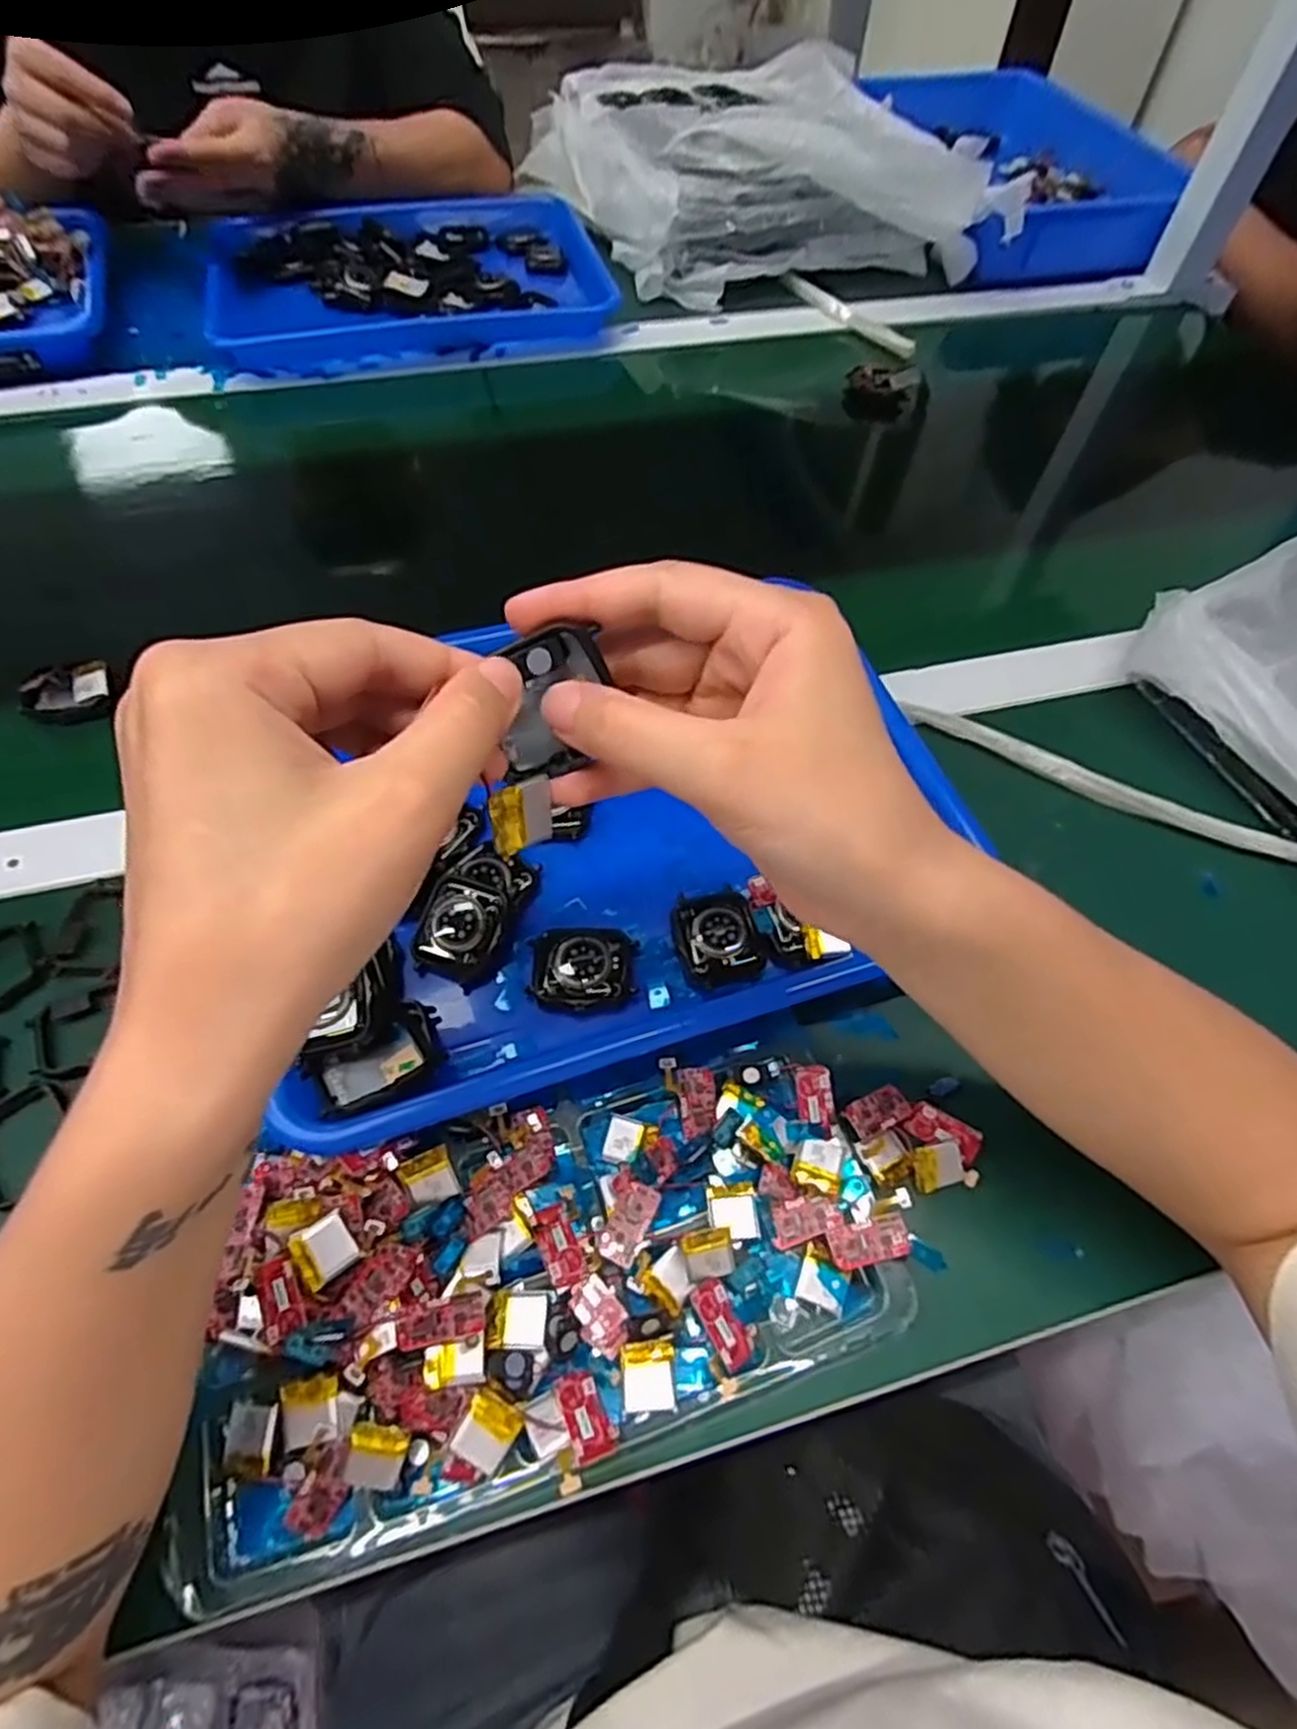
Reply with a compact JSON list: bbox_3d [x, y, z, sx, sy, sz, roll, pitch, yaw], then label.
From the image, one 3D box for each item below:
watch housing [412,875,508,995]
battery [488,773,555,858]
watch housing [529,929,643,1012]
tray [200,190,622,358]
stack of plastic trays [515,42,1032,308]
[{"bbox_3d":[-0.082,0.029,0.348,0.034,0.013,0.045,19,77,6],"label":"watch housing"},{"bbox_3d":[-0.034,-0.014,0.219,0.004,0.018,0.022,8,22,38],"label":"battery"},{"bbox_3d":[-0.028,0.045,0.345,0.045,0.013,0.038,2,58,-1],"label":"watch housing"},{"bbox_3d":[-0.206,-0.507,0.680,0.313,0.027,0.221,-12,60,-10],"label":"tray"},{"bbox_3d":[0.091,-0.639,0.731,0.326,0.094,0.359,-16,60,-12],"label":"stack of plastic trays"}]

